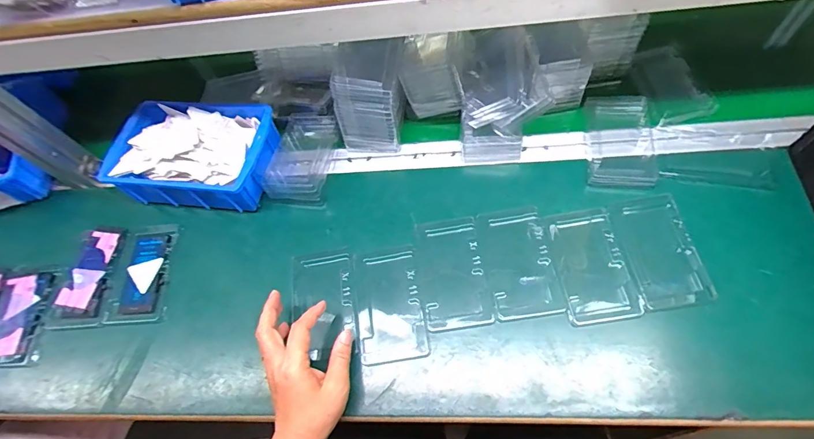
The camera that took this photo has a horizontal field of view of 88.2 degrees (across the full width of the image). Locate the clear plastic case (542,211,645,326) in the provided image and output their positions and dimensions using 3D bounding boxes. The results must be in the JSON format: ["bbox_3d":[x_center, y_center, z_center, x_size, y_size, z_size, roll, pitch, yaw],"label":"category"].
[{"bbox_3d":[0.203,0.050,0.466,0.077,0.016,0.121,-11,62,2],"label":"clear plastic case"}]

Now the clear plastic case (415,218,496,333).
[{"bbox_3d":[0.051,0.058,0.479,0.075,0.011,0.126,-11,62,2],"label":"clear plastic case"}]

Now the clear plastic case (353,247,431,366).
[{"bbox_3d":[-0.021,0.094,0.473,0.074,0.014,0.124,-11,62,2],"label":"clear plastic case"}]

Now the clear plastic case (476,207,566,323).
[{"bbox_3d":[0.126,0.046,0.474,0.071,0.012,0.126,-10,62,3],"label":"clear plastic case"}]

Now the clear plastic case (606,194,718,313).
[{"bbox_3d":[0.279,0.033,0.462,0.074,0.018,0.123,-11,62,2],"label":"clear plastic case"}]

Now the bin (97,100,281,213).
[{"bbox_3d":[-0.279,-0.090,0.559,0.203,0.069,0.141,7,68,10],"label":"bin"}]

